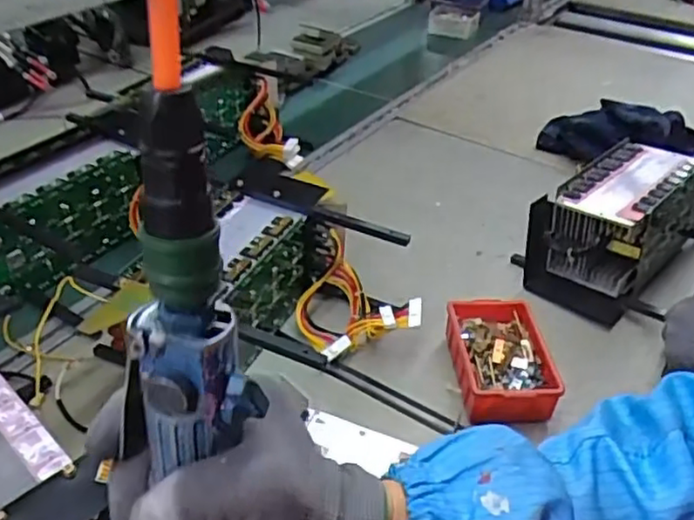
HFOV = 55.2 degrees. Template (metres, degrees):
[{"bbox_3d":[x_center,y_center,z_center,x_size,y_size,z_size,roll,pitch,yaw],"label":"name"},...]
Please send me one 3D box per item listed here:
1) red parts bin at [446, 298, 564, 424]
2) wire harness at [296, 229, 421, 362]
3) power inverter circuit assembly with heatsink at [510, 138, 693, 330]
[{"bbox_3d":[0.171,0.114,0.741,0.102,0.053,0.151,-2,37,-5],"label":"red parts bin"},{"bbox_3d":[0.008,0.049,0.800,0.136,0.093,0.132,-7,37,-11],"label":"wire harness"},{"bbox_3d":[0.371,-0.053,0.904,0.163,0.131,0.288,30,45,33],"label":"power inverter circuit assembly with heatsink"}]

